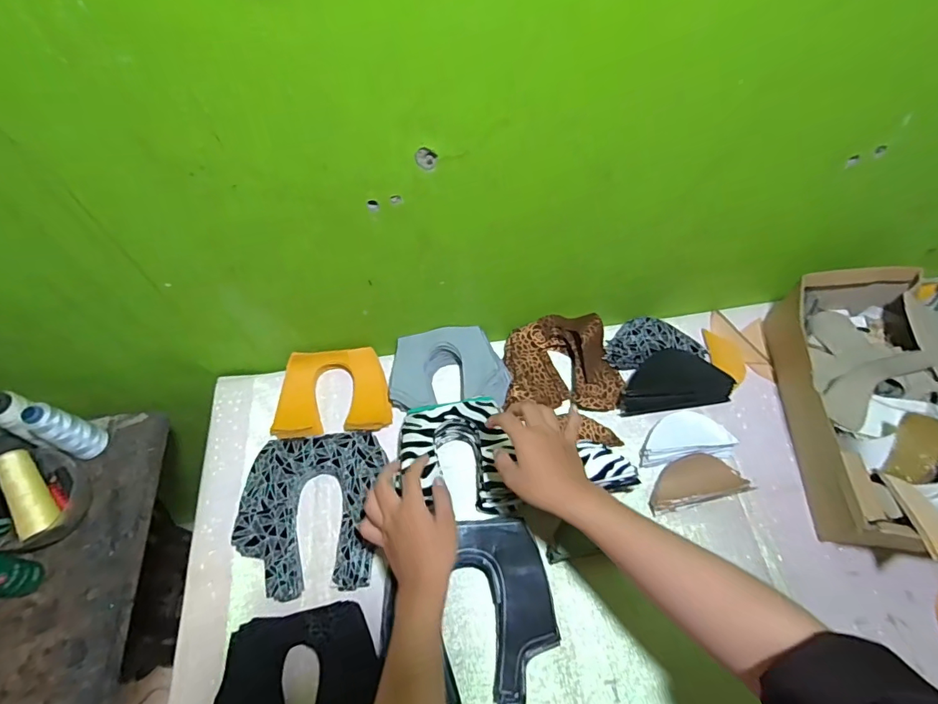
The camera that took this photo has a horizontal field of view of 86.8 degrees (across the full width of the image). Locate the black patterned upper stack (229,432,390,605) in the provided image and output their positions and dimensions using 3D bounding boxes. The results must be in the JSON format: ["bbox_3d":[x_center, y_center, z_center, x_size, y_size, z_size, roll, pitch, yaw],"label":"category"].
[{"bbox_3d":[-0.201,0.198,0.624,0.166,0.023,0.193,1,59,3],"label":"black patterned upper stack"}]

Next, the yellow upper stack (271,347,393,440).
[{"bbox_3d":[-0.194,0.055,0.709,0.156,0.025,0.123,-8,59,-2],"label":"yellow upper stack"}]

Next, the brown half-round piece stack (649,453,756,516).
[{"bbox_3d":[0.284,0.162,0.627,0.123,0.014,0.056,-13,60,-5],"label":"brown half-round piece stack"}]

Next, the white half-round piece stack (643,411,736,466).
[{"bbox_3d":[0.286,0.111,0.656,0.120,0.016,0.064,-7,59,-1],"label":"white half-round piece stack"}]

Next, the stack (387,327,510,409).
[{"bbox_3d":[-0.028,0.027,0.712,0.162,0.051,0.113,-5,59,0],"label":"stack"}]

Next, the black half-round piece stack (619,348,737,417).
[{"bbox_3d":[0.282,0.040,0.702,0.151,0.040,0.085,-7,59,-1],"label":"black half-round piece stack"}]

